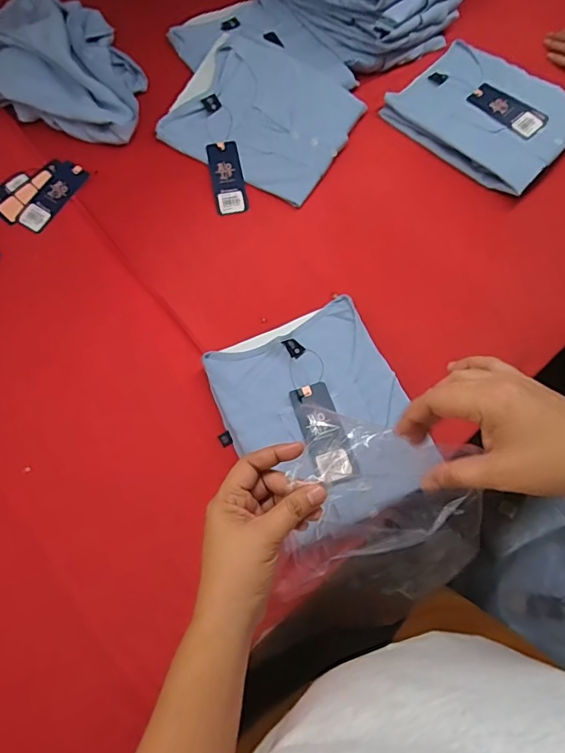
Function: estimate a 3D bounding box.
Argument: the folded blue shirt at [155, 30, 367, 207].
[{"bbox_3d":[-0.028,-0.409,0.744,0.260,0.034,0.225,31,73,8],"label":"folded blue shirt"}]

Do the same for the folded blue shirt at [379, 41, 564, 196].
[{"bbox_3d":[0.319,-0.415,0.754,0.256,0.038,0.205,41,74,11],"label":"folded blue shirt"}]

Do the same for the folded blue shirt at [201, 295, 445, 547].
[{"bbox_3d":[0.043,0.044,0.578,0.208,0.018,0.254,-23,68,-10],"label":"folded blue shirt"}]

